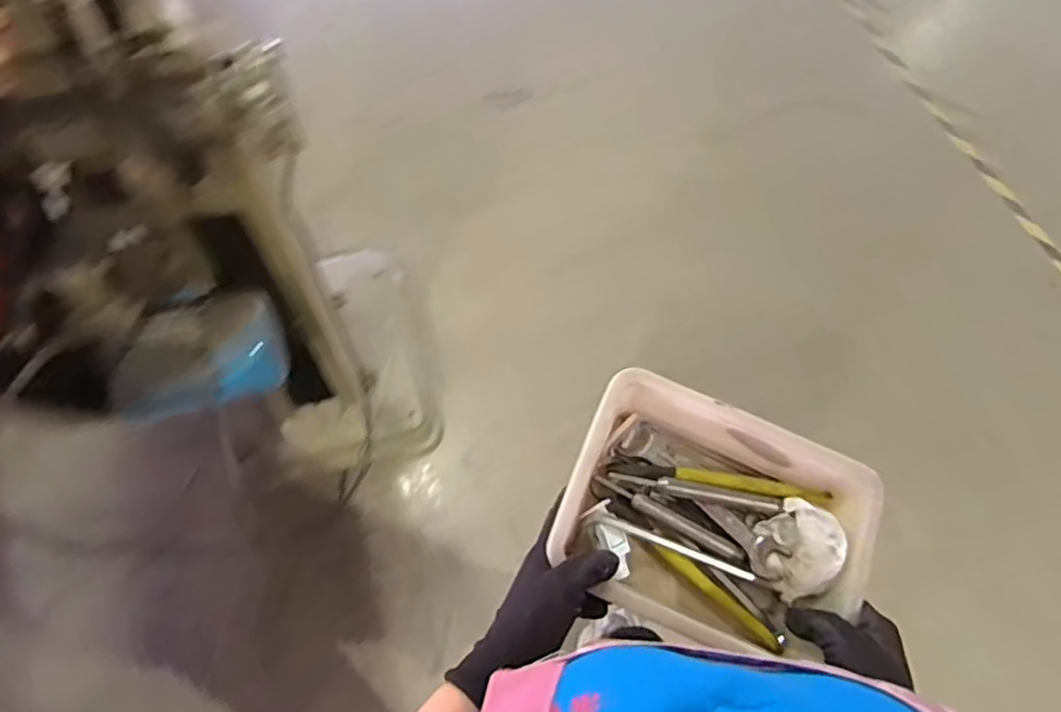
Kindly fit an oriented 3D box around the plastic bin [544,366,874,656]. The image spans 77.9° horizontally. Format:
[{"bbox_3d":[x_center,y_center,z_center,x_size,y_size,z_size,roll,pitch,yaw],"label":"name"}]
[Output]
[{"bbox_3d":[0.146,0.138,0.530,0.229,0.093,0.180,18,61,7],"label":"plastic bin"}]

